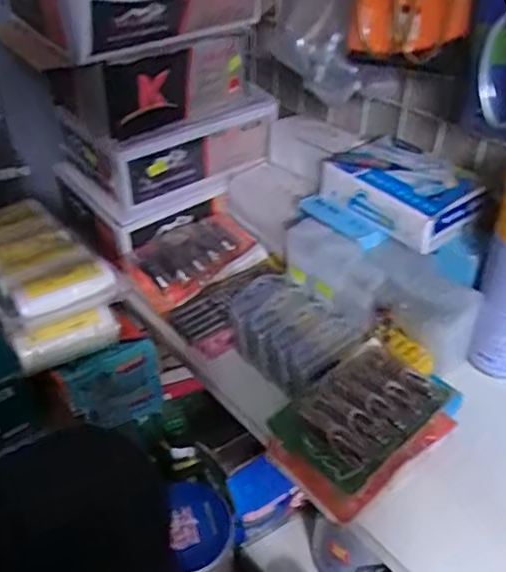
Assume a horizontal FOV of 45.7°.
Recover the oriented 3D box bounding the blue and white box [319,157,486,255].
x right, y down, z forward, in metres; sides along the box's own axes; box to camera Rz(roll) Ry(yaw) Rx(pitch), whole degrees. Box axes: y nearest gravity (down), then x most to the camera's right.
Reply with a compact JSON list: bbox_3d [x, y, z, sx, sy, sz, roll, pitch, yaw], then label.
[{"bbox_3d":[0.142,-0.095,0.607,0.078,0.045,0.147,-26,44,-32],"label":"blue and white box"}]

